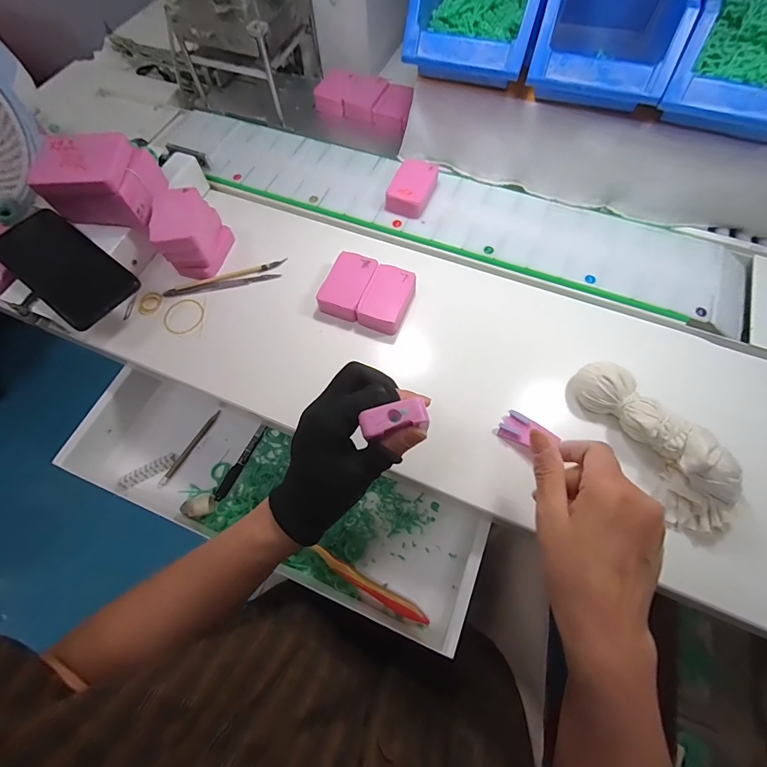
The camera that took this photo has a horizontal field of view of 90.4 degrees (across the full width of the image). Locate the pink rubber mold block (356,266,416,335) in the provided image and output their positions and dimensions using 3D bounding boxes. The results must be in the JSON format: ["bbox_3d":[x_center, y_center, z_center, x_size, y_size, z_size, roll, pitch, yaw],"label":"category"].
[{"bbox_3d":[0.004,-0.091,0.412,0.046,0.022,0.072,22,69,11],"label":"pink rubber mold block"}]

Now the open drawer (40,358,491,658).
[{"bbox_3d":[-0.117,0.126,0.429,0.453,0.074,0.141,21,69,10],"label":"open drawer"}]

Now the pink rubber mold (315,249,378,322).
[{"bbox_3d":[-0.038,-0.106,0.421,0.045,0.024,0.076,19,68,10],"label":"pink rubber mold"}]

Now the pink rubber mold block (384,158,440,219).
[{"bbox_3d":[0.035,-0.238,0.466,0.045,0.028,0.075,22,69,11],"label":"pink rubber mold block"}]

